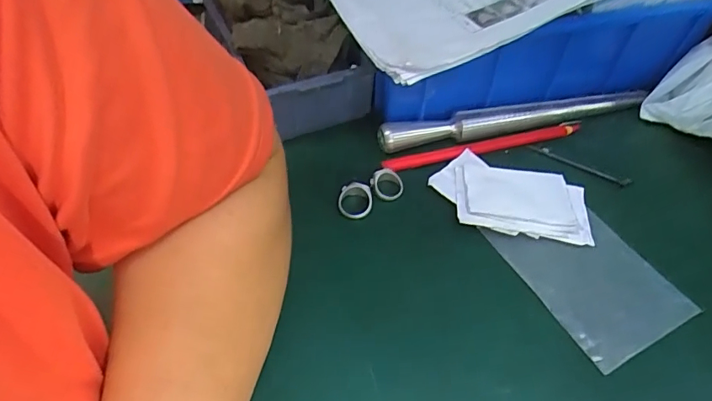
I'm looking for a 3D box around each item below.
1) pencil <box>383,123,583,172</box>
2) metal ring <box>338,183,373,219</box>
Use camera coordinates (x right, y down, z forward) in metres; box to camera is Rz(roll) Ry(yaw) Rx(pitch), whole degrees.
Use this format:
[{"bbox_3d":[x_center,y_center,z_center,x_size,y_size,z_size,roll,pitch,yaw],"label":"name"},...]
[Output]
[{"bbox_3d":[0.097,-0.041,0.364,0.160,0.011,0.011,-13,52,-11],"label":"pencil"},{"bbox_3d":[0.000,0.001,0.328,0.023,0.016,0.021,0,50,0],"label":"metal ring"}]

